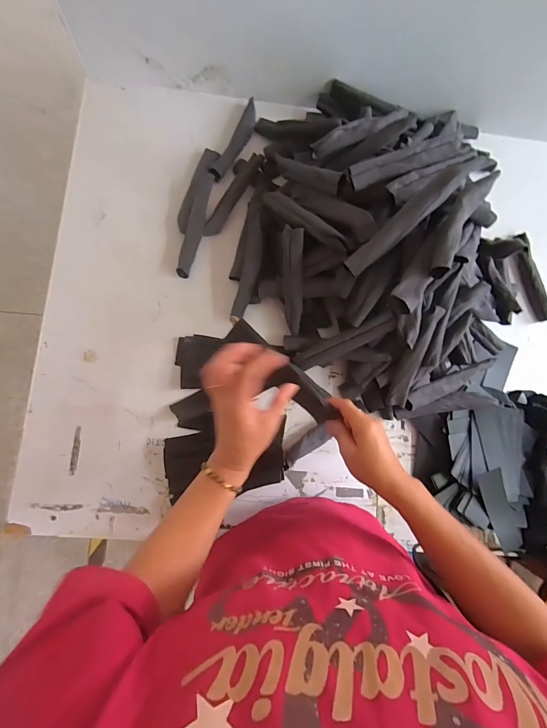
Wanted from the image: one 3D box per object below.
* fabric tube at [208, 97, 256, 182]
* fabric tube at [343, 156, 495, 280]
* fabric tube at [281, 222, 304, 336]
[{"bbox_3d":[-0.074,-0.445,0.697,0.031,0.022,0.197,25,80,-1],"label":"fabric tube"},{"bbox_3d":[0.190,-0.209,0.500,0.210,0.040,0.040,-40,87,18],"label":"fabric tube"},{"bbox_3d":[0.034,-0.139,0.609,0.035,0.021,0.179,-5,115,-6],"label":"fabric tube"}]

